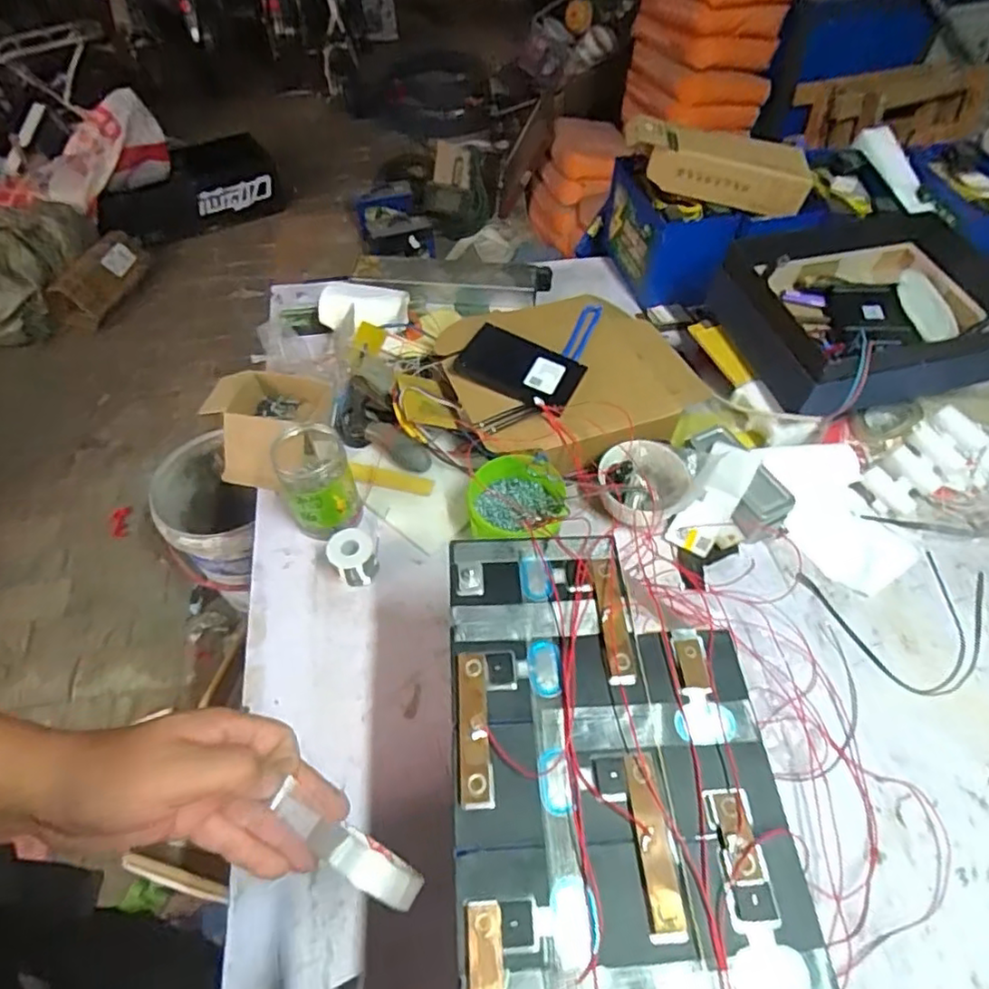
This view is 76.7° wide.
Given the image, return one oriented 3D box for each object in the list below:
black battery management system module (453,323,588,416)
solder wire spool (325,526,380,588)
[{"bbox_3d":[0.034,-0.169,0.852,0.165,0.022,0.102,21,56,15],"label":"black battery management system module"},{"bbox_3d":[-0.173,0.079,0.763,0.056,0.055,0.056,0,53,0],"label":"solder wire spool"}]

